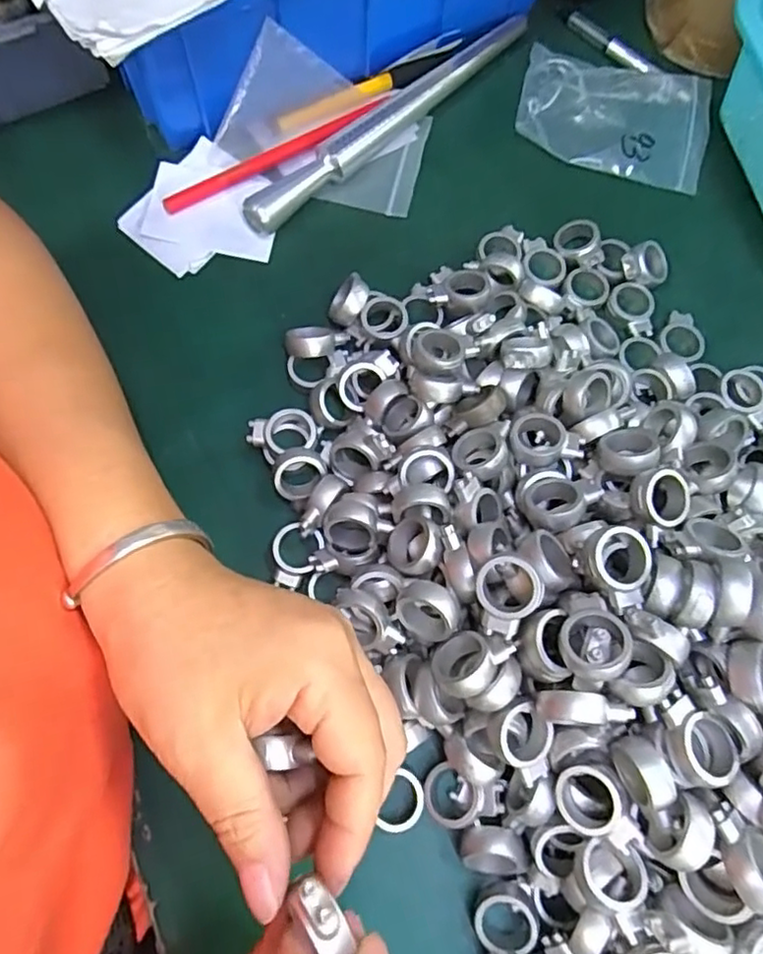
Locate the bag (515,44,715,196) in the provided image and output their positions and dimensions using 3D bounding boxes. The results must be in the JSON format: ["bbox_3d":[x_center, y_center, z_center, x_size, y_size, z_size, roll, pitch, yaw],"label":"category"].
[{"bbox_3d":[0.149,-0.228,0.388,0.122,0.010,0.077,10,81,-3],"label":"bag"}]

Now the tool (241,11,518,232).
[{"bbox_3d":[0.008,-0.223,0.376,0.230,0.020,0.018,-43,79,-13],"label":"tool"}]

